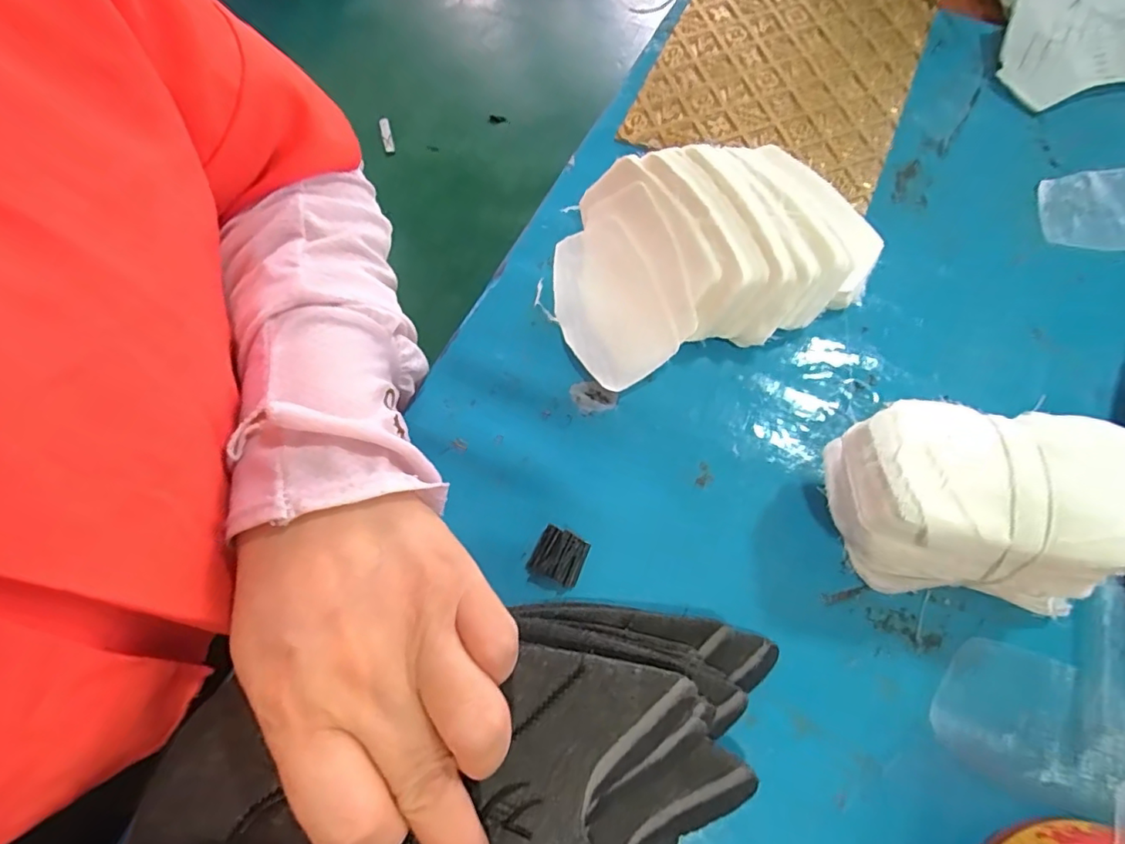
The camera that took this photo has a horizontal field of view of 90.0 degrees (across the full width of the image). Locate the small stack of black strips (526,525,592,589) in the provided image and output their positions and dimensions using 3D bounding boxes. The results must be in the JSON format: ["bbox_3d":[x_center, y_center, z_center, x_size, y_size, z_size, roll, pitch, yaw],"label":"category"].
[{"bbox_3d":[-0.002,0.060,0.251,0.022,0.009,0.022,22,73,10],"label":"small stack of black strips"}]

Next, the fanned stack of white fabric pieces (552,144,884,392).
[{"bbox_3d":[0.071,-0.090,0.284,0.152,0.048,0.107,-17,71,-4],"label":"fanned stack of white fabric pieces"}]

